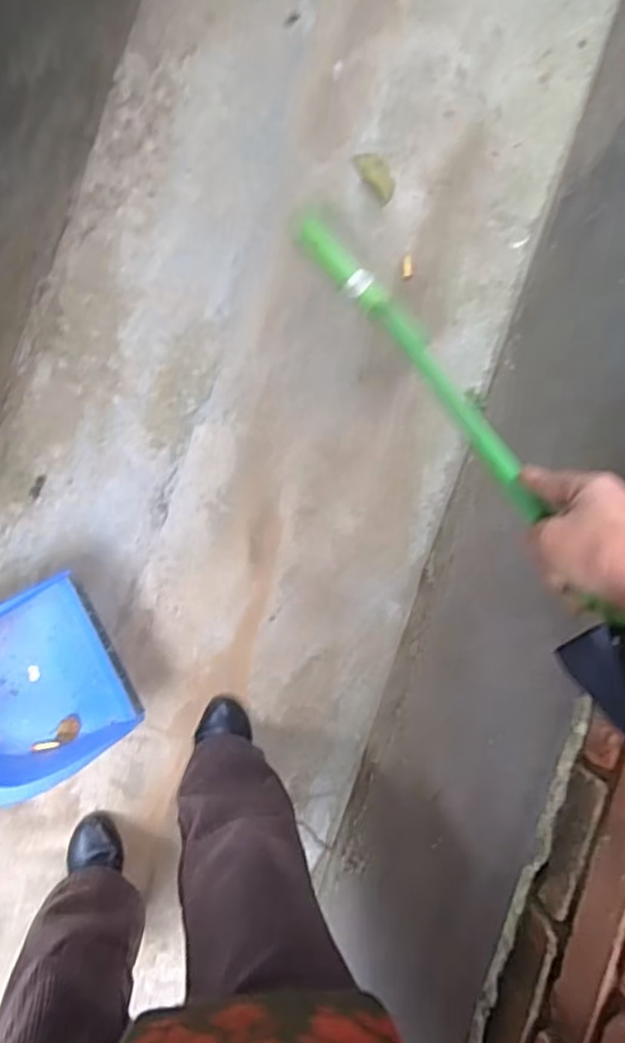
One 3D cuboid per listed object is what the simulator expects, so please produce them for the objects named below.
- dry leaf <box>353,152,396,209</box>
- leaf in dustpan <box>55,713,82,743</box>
[{"bbox_3d":[0.105,-0.549,1.051,0.044,0.006,0.086,-32,97,-5],"label":"dry leaf"},{"bbox_3d":[-0.324,0.276,0.884,0.027,0.006,0.037,18,79,-13],"label":"leaf in dustpan"}]

